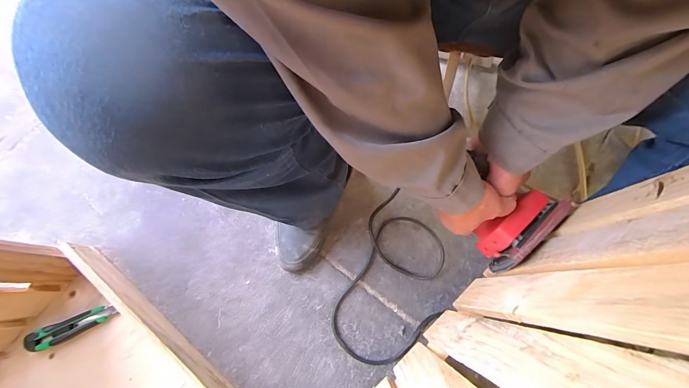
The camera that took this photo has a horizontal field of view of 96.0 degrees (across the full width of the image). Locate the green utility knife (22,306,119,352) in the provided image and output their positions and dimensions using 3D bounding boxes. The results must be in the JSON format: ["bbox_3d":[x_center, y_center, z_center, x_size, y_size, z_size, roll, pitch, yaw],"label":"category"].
[{"bbox_3d":[-0.498,0.244,0.563,0.156,0.024,0.035,-21,73,-7],"label":"green utility knife"}]

